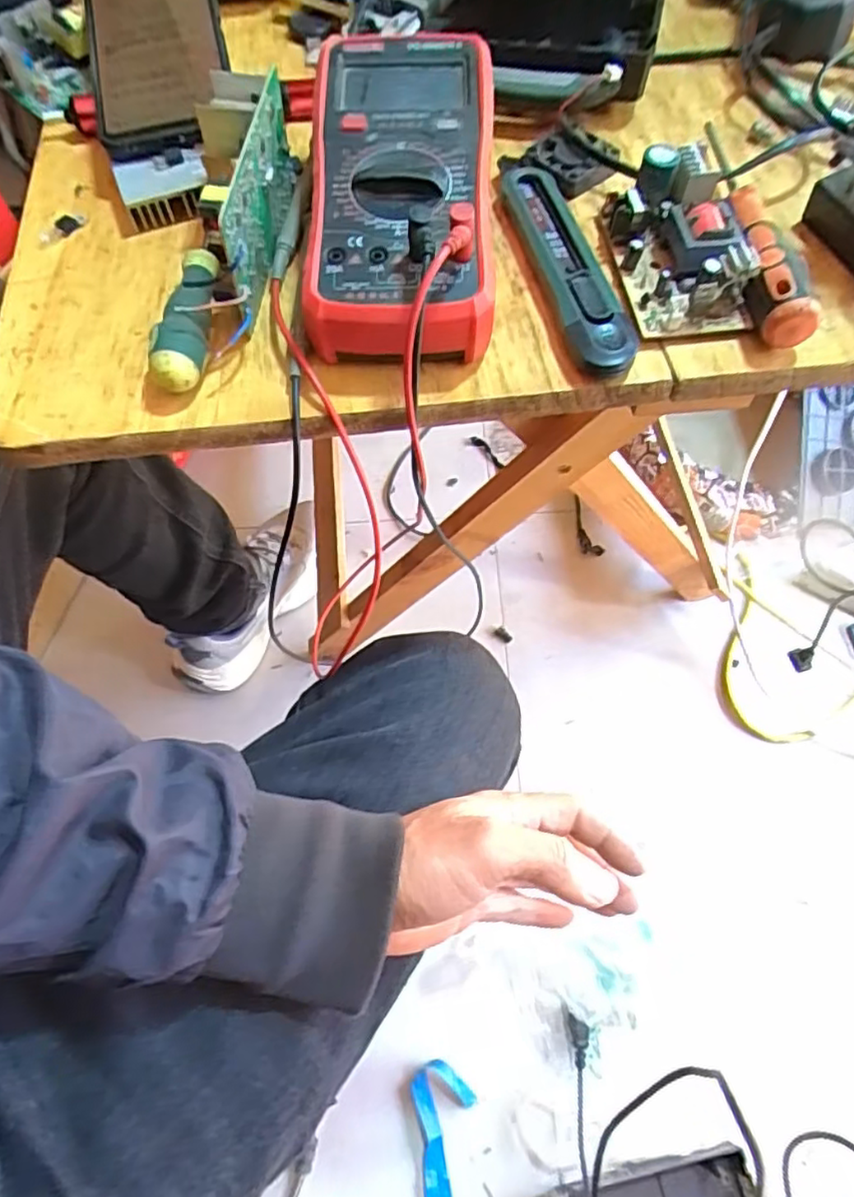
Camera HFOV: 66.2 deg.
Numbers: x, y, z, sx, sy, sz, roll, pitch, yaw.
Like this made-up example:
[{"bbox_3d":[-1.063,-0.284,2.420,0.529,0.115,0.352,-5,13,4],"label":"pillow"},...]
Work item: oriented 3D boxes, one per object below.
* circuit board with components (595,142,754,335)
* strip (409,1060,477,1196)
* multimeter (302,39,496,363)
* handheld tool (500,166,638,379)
[{"bbox_3d":[0.125,-0.176,0.322,0.052,0.034,0.091,-7,65,-2],"label":"circuit board with components"},{"bbox_3d":[0.023,0.526,0.610,0.057,0.009,0.158,-9,65,-3],"label":"strip"},{"bbox_3d":[-0.014,-0.199,0.325,0.090,0.053,0.184,0,65,1],"label":"multimeter"},{"bbox_3d":[0.073,-0.171,0.331,0.033,0.017,0.145,-12,65,-4],"label":"handheld tool"}]

